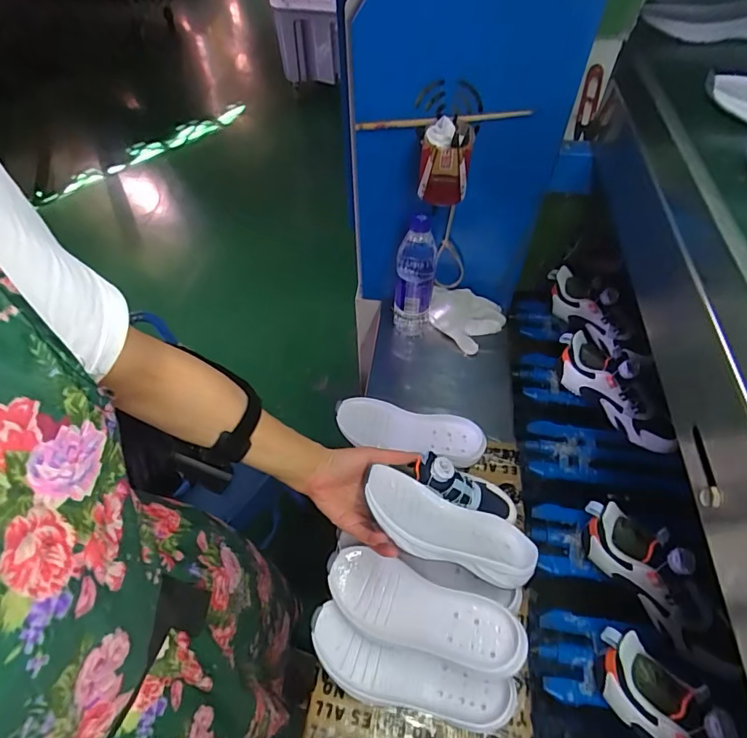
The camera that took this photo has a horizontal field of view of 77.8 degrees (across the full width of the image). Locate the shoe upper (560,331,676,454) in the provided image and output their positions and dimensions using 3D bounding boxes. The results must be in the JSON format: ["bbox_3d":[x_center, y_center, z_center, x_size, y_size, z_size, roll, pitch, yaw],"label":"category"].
[{"bbox_3d":[0.376,0.037,0.722,0.054,0.099,0.228,-30,74,-19],"label":"shoe upper"}]

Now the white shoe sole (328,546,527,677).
[{"bbox_3d":[0.050,0.276,0.524,0.220,0.053,0.079,18,55,16],"label":"white shoe sole"}]

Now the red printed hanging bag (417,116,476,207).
[{"bbox_3d":[0.092,-0.264,0.602,0.064,0.096,0.046,-2,52,1],"label":"red printed hanging bag"}]

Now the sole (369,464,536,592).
[{"bbox_3d":[0.089,0.184,0.535,0.214,0.035,0.084,24,55,-2],"label":"sole"}]

